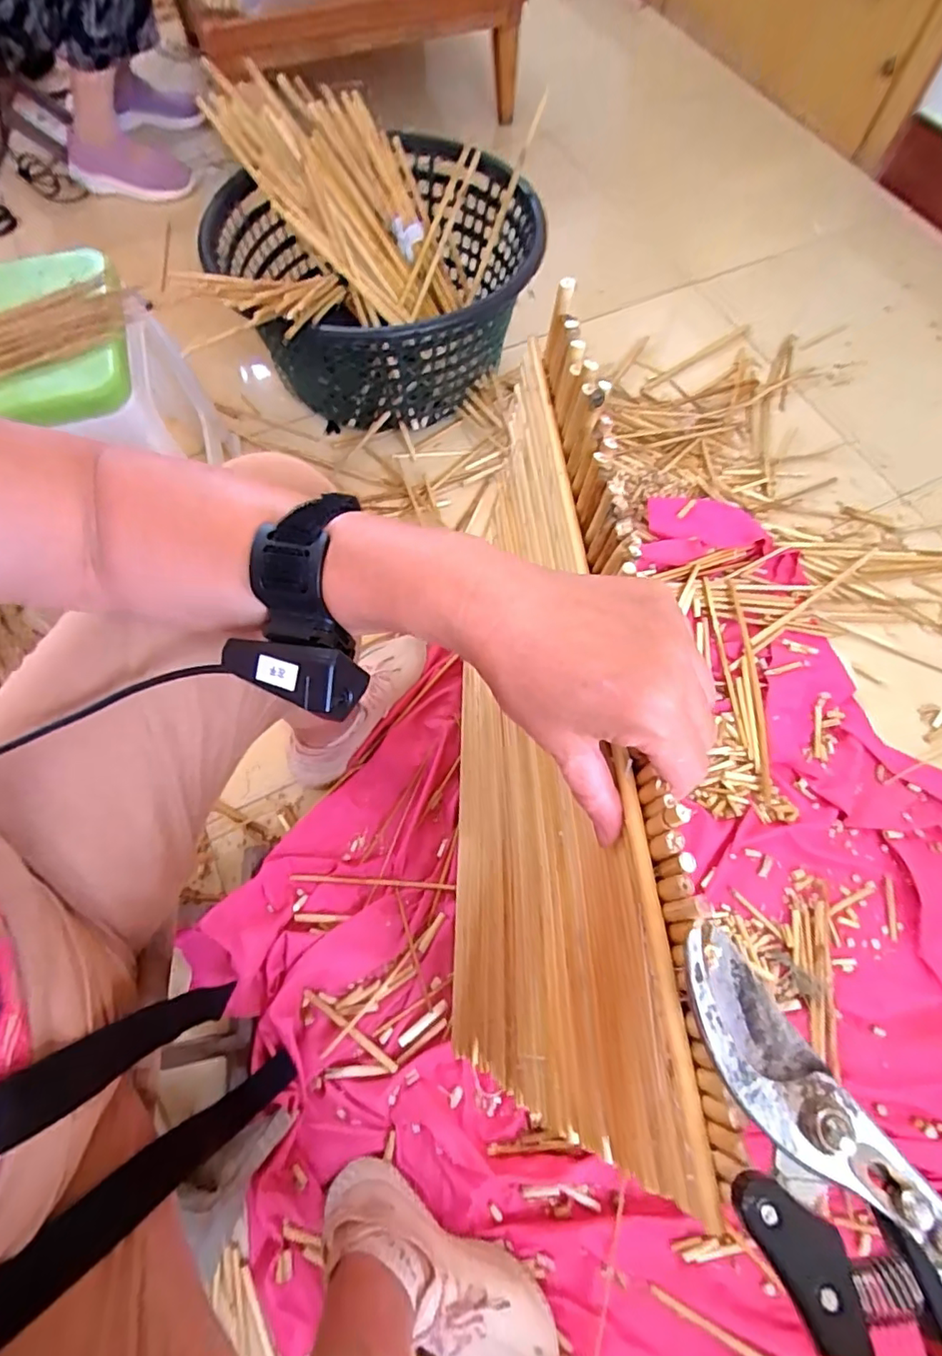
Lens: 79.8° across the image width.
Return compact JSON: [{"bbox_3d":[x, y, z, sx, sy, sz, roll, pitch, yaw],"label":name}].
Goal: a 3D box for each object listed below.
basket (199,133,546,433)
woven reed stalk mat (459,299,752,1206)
[{"bbox_3d":[-0.130,-0.613,0.913,0.472,0.222,0.443,1,67,-2],"label":"basket"},{"bbox_3d":[0.031,0.087,0.472,0.024,0.527,0.432,1,66,-11],"label":"woven reed stalk mat"}]

